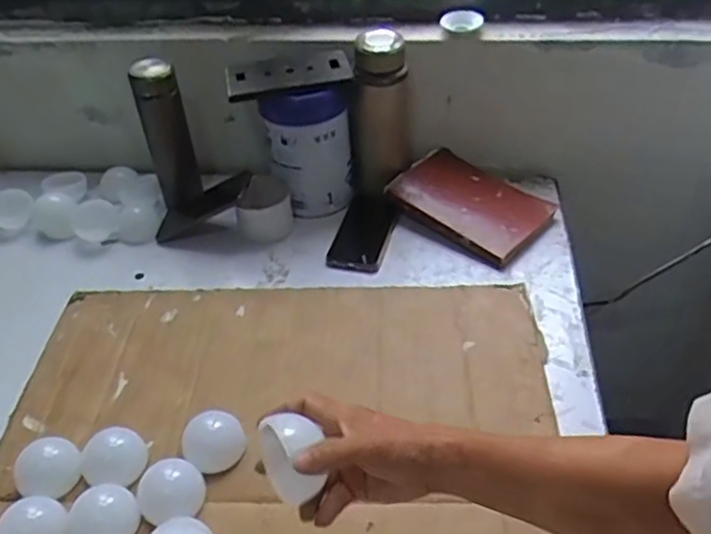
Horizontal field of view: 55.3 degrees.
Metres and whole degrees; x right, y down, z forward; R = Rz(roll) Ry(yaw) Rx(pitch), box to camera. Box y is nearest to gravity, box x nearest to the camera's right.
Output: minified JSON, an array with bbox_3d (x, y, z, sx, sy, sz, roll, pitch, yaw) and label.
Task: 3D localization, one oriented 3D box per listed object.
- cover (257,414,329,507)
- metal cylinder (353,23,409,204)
[{"bbox_3d":[-0.047,0.142,0.508,0.041,0.049,0.058,-17,43,-14],"label":"cover"},{"bbox_3d":[0.036,-0.213,0.973,0.085,0.214,0.064,-4,42,0],"label":"metal cylinder"}]

